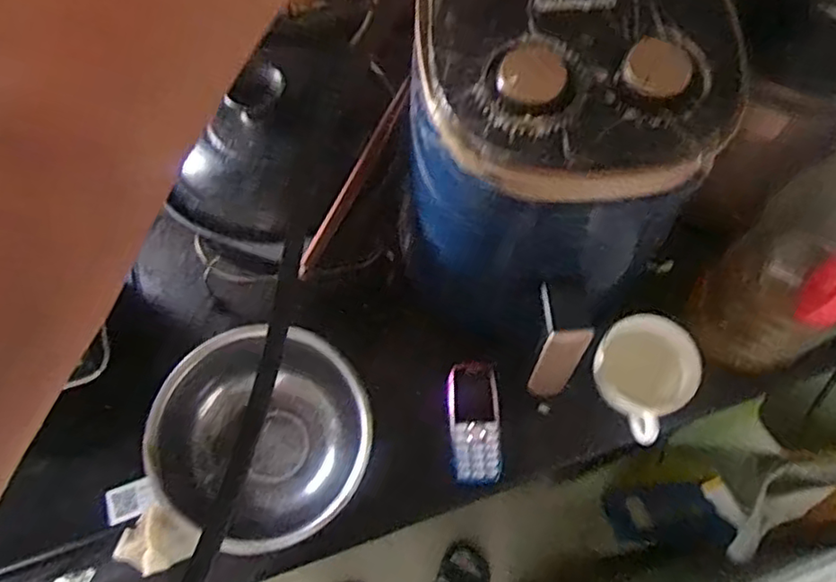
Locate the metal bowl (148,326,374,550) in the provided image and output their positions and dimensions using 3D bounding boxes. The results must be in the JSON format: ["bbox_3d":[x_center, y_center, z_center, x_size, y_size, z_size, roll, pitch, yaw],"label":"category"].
[{"bbox_3d":[-0.133,0.132,0.558,0.179,0.074,0.182,0,65,0],"label":"metal bowl"}]

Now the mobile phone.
[{"bbox_3d":[0.052,0.118,0.584,0.046,0.012,0.111,-3,65,-2],"label":"mobile phone"}]

